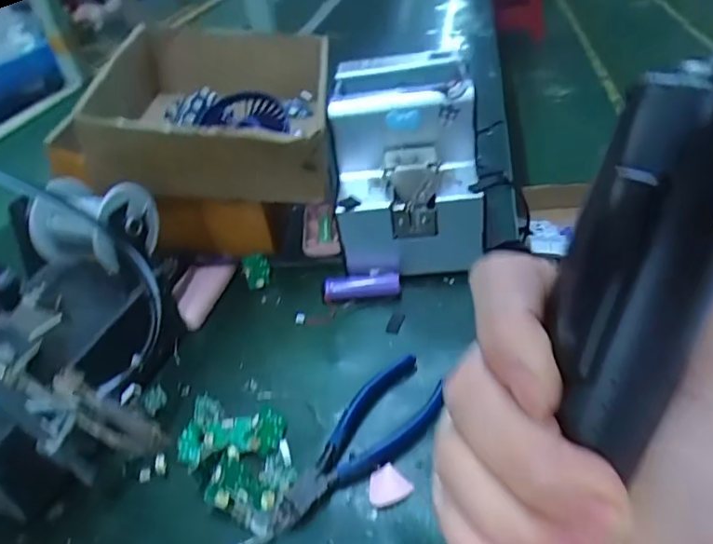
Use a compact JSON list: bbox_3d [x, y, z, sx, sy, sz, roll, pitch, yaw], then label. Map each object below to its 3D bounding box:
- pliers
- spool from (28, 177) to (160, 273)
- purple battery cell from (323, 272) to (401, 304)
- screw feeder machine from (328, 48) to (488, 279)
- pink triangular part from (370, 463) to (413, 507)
[{"bbox_3d":[0.000,0.110,0.359,0.144,0.012,0.056,-31,44,-27],"label":"pliers"},{"bbox_3d":[-0.201,-0.037,0.403,0.080,0.055,0.074,5,39,17],"label":"spool"},{"bbox_3d":[0.004,0.013,0.475,0.068,0.021,0.018,-7,38,1],"label":"purple battery cell"},{"bbox_3d":[0.046,-0.102,0.510,0.124,0.153,0.166,-4,38,5],"label":"screw feeder machine"},{"bbox_3d":[0.018,0.133,0.335,0.026,0.004,0.022,-26,42,-22],"label":"pink triangular part"}]

